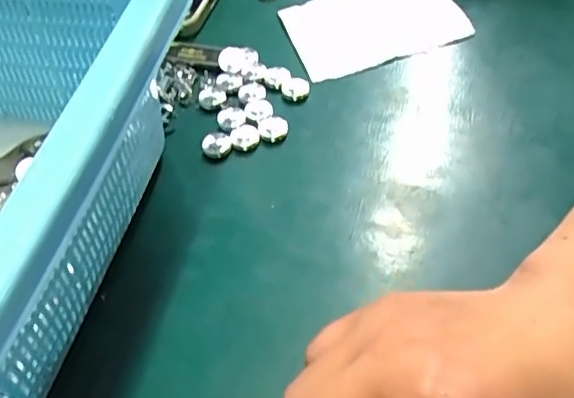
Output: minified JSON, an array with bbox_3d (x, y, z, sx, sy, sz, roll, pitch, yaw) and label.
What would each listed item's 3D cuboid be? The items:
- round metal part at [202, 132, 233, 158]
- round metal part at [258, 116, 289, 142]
[{"bbox_3d":[-0.037,-0.029,0.311,0.012,0.008,0.014,32,63,28],"label":"round metal part"},{"bbox_3d":[-0.008,-0.039,0.314,0.015,0.005,0.014,-4,52,5],"label":"round metal part"}]

